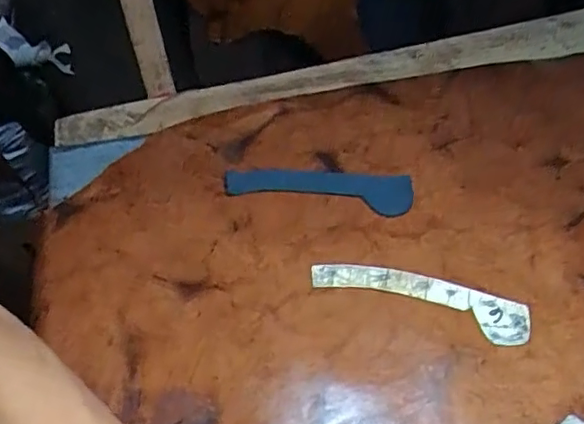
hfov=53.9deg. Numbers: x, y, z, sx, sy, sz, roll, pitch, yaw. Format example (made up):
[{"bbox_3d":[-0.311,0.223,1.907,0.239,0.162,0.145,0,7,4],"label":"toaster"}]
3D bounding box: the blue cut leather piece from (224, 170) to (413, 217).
[{"bbox_3d":[0.028,-0.030,0.630,0.203,0.010,0.047,7,48,10],"label":"blue cut leather piece"}]

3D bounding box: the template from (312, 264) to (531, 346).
[{"bbox_3d":[0.117,0.077,0.534,0.198,0.006,0.043,16,50,17],"label":"template"}]

